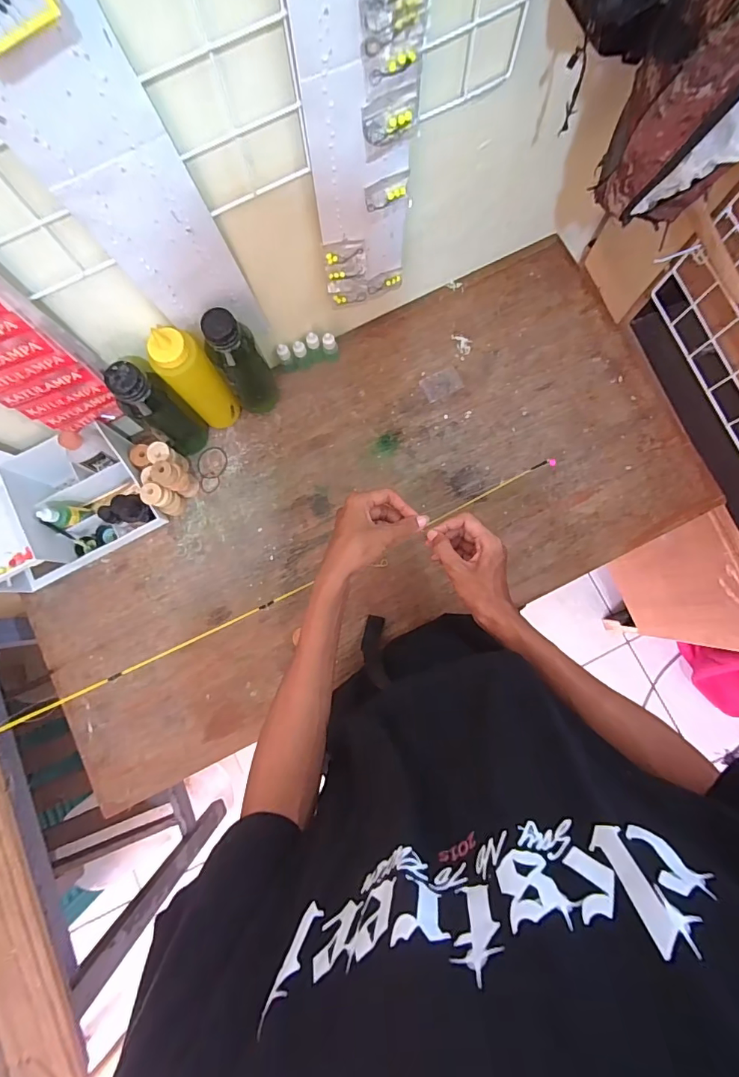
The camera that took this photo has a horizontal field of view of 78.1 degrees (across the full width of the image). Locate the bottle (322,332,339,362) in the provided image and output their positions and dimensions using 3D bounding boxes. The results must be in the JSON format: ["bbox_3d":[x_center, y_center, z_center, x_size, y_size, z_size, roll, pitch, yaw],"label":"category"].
[{"bbox_3d":[-0.059,-0.290,0.696,0.023,0.053,0.019,-4,82,1],"label":"bottle"}]

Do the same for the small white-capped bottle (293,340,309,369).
[{"bbox_3d":[-0.103,-0.277,0.691,0.020,0.044,0.022,0,82,1],"label":"small white-capped bottle"}]

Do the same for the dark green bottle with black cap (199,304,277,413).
[{"bbox_3d":[-0.174,-0.228,0.613,0.073,0.188,0.054,-33,83,-3],"label":"dark green bottle with black cap"}]

